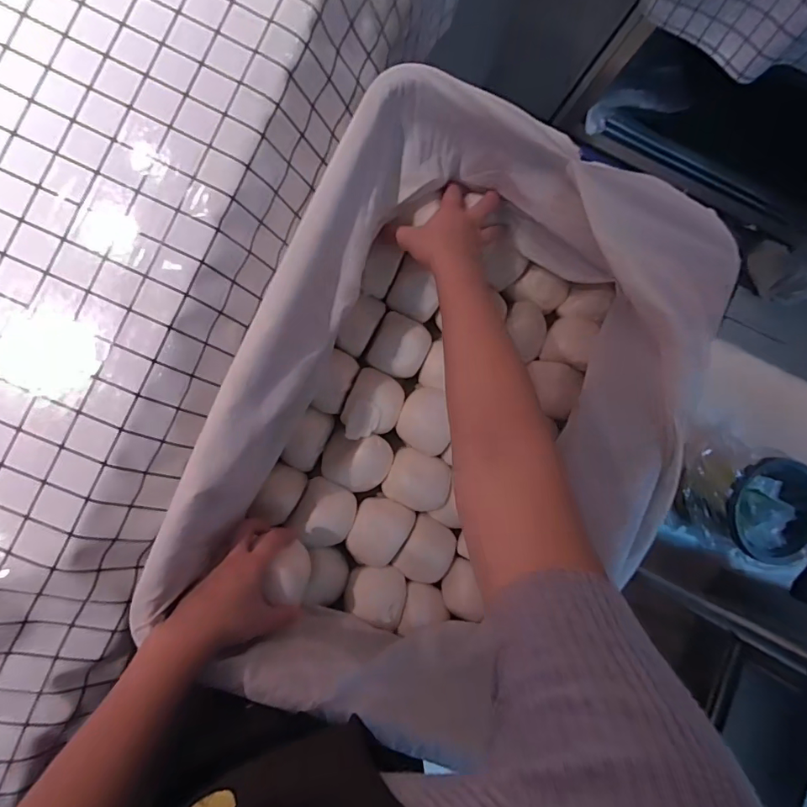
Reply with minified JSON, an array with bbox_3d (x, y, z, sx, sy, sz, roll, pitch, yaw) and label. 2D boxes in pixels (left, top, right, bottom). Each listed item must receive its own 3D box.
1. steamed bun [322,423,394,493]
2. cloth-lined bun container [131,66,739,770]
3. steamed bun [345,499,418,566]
[{"bbox_3d":[-0.059,0.075,0.629,0.088,0.042,0.075,15,87,-7],"label":"steamed bun"},{"bbox_3d":[0.042,0.020,0.560,0.422,0.207,0.594,24,88,-6],"label":"cloth-lined bun container"},{"bbox_3d":[-0.030,0.169,0.619,0.075,0.059,0.088,23,86,-7],"label":"steamed bun"}]

